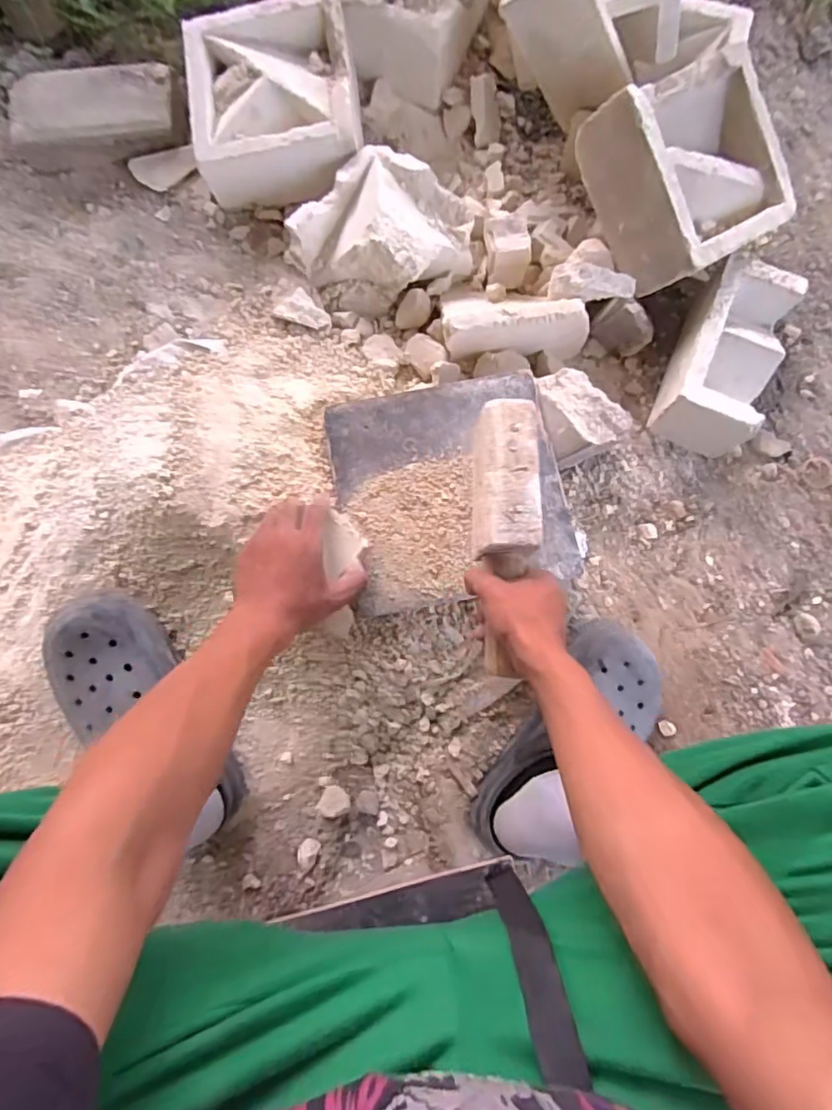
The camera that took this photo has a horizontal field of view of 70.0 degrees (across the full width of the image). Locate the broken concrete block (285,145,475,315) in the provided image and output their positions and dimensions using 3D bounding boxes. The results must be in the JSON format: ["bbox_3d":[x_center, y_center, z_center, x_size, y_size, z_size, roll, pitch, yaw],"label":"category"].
[{"bbox_3d":[-0.047,-0.404,0.751,0.209,0.085,0.164,-27,81,-5],"label":"broken concrete block"}]

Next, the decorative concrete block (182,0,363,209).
[{"bbox_3d":[-0.179,-0.574,0.772,0.208,0.116,0.206,-3,80,-1],"label":"decorative concrete block"}]

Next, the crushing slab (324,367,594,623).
[{"bbox_3d":[0.040,-0.073,0.657,0.246,0.022,0.240,-10,80,-2],"label":"crushing slab"}]

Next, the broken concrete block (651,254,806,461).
[{"bbox_3d":[0.376,-0.240,0.721,0.104,0.089,0.199,23,81,4],"label":"broken concrete block"}]

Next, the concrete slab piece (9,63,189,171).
[{"bbox_3d":[-0.418,-0.579,0.780,0.223,0.036,0.106,-11,100,-1],"label":"concrete slab piece"}]

